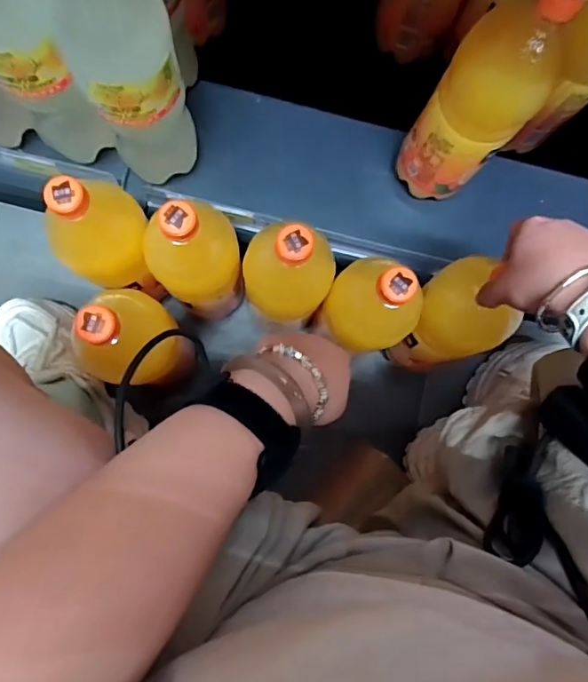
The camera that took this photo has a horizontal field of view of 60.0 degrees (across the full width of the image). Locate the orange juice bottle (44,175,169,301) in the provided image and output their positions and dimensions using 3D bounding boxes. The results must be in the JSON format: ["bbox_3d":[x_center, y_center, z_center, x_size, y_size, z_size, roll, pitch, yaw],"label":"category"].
[{"bbox_3d":[-0.176,-0.094,0.480,0.068,0.189,0.070,-1,84,-5],"label":"orange juice bottle"}]

